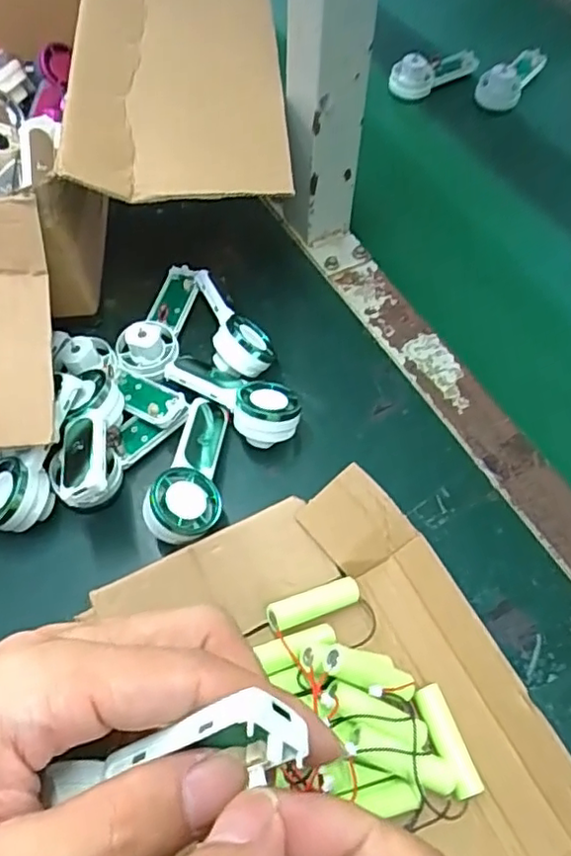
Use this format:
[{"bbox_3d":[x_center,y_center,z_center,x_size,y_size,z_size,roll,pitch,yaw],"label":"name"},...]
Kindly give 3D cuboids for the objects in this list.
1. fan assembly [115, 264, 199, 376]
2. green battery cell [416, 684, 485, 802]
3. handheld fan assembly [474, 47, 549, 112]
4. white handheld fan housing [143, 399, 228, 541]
[{"bbox_3d":[-0.085,-0.075,0.428,0.036,0.023,0.090,11,59,5],"label":"fan assembly"},{"bbox_3d":[0.076,0.147,0.298,0.016,0.014,0.048,-14,60,-10],"label":"green battery cell"},{"bbox_3d":[0.207,-0.326,0.576,0.038,0.036,0.087,29,62,15],"label":"handheld fan assembly"},{"bbox_3d":[-0.054,0.024,0.367,0.038,0.019,0.098,7,46,2],"label":"white handheld fan housing"}]

